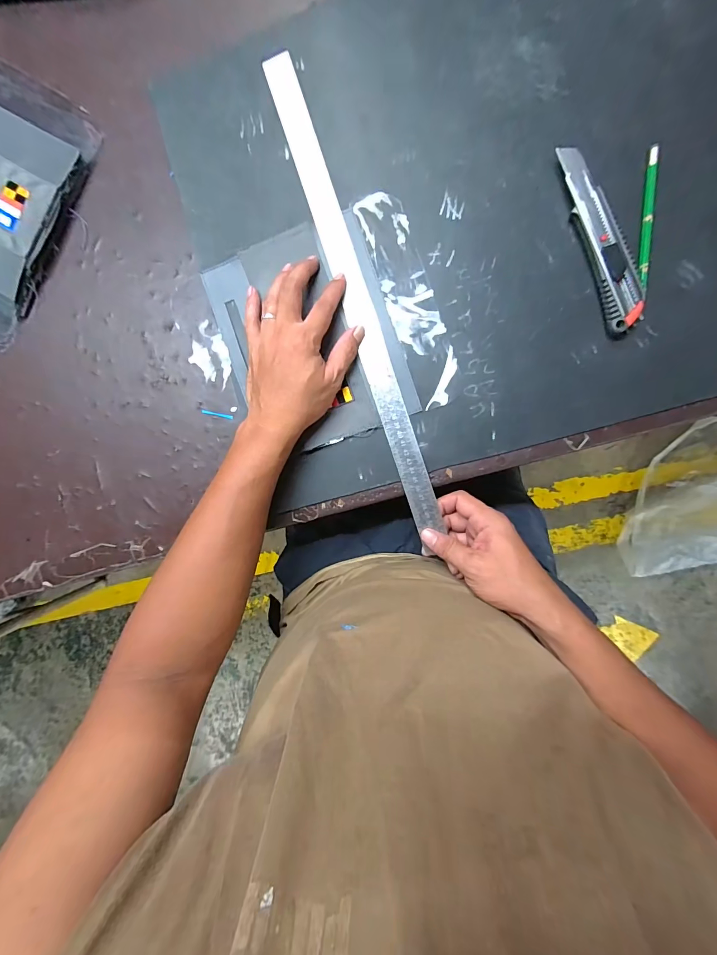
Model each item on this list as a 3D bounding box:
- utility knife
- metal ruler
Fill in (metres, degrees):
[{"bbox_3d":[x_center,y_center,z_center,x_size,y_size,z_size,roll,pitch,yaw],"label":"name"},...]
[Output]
[{"bbox_3d":[0.228,-0.222,0.345,0.033,0.015,0.175,-19,92,7],"label":"utility knife"},{"bbox_3d":[-0.002,-0.183,0.380,0.031,0.004,0.490,-18,92,7],"label":"metal ruler"}]

